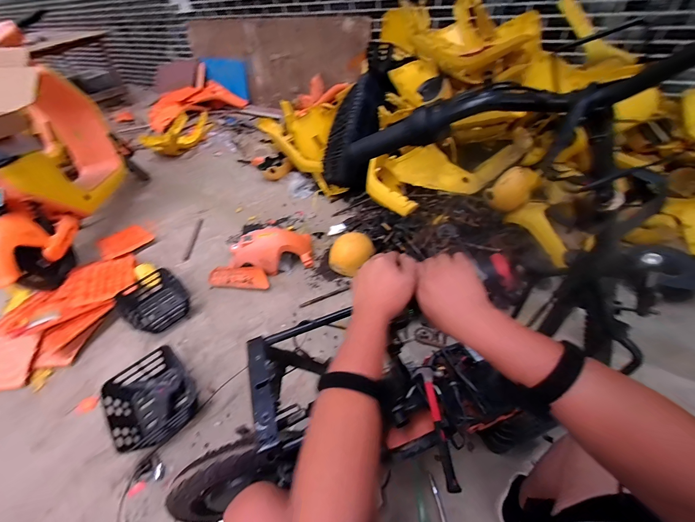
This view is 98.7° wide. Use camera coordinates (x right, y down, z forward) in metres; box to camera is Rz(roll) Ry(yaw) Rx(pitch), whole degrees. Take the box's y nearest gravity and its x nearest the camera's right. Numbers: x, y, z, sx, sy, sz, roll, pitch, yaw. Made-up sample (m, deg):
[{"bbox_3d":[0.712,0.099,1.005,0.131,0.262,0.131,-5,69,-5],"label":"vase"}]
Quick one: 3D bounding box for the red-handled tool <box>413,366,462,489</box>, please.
[{"bbox_3d":[0.226,0.411,0.770,0.072,0.044,0.301,-2,45,4],"label":"red-handled tool"}]

